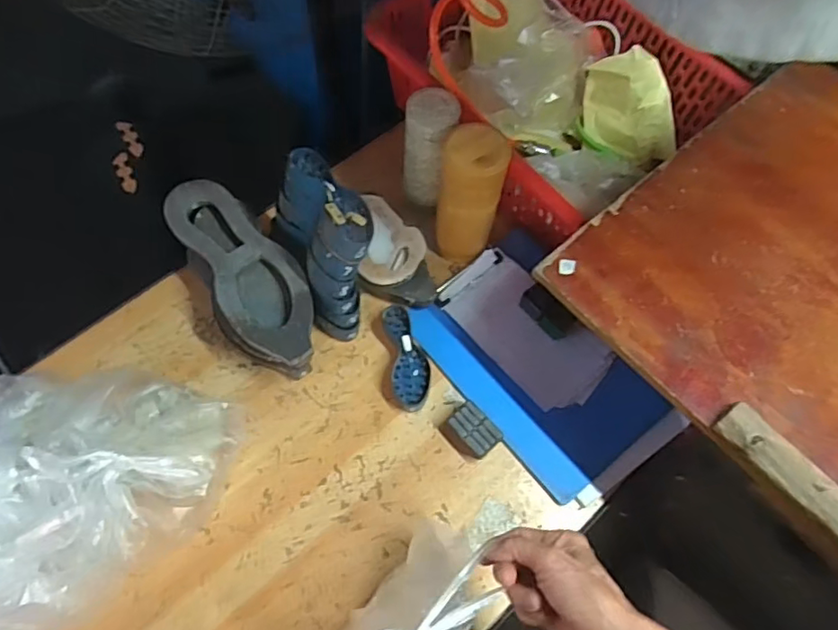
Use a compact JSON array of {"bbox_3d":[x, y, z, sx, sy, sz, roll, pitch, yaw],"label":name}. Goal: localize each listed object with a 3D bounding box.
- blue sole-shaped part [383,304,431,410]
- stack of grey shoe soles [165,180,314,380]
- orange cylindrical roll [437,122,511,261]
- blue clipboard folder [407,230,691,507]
[{"bbox_3d":[-0.014,0.054,0.754,0.049,0.028,0.135,-8,65,-5],"label":"blue sole-shaped part"},{"bbox_3d":[-0.225,-0.042,0.752,0.112,0.101,0.280,-39,72,-18],"label":"stack of grey shoe soles"},{"bbox_3d":[0.064,-0.151,0.747,0.079,0.193,0.068,15,65,5],"label":"orange cylindrical roll"},{"bbox_3d":[0.159,0.063,0.755,0.204,0.029,0.333,-38,72,-7],"label":"blue clipboard folder"}]

